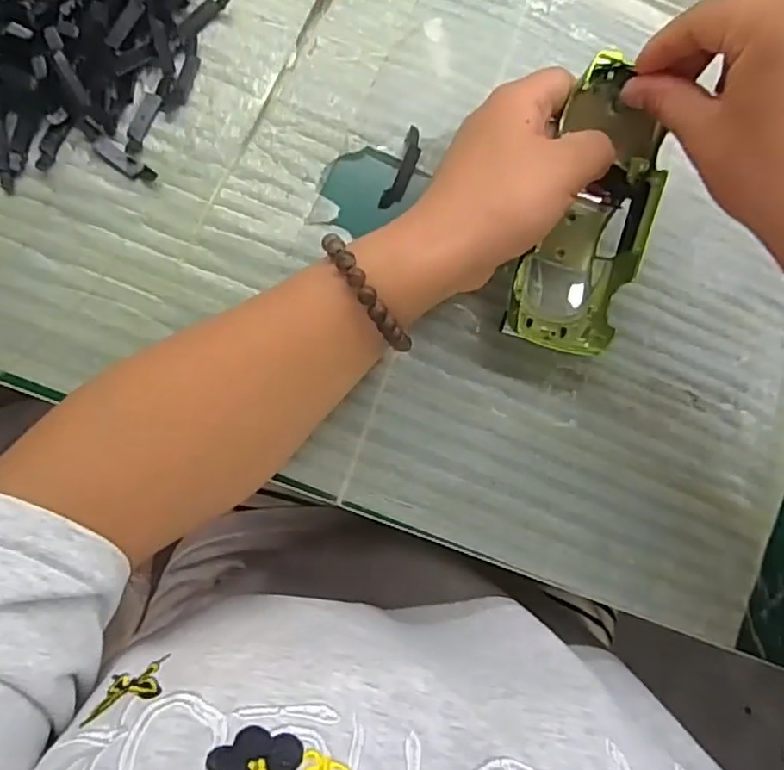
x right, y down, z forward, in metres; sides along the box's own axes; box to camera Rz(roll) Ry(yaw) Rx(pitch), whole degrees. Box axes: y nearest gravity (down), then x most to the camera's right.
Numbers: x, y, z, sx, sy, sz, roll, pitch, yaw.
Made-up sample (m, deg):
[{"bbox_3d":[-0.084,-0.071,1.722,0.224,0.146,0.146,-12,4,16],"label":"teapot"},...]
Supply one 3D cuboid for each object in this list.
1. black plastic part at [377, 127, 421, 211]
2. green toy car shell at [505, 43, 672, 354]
[{"bbox_3d":[0.006,-0.109,0.317,0.010,0.006,0.043,23,85,-6],"label":"black plastic part"},{"bbox_3d":[0.097,-0.082,0.305,0.052,0.031,0.131,12,104,-6],"label":"green toy car shell"}]

